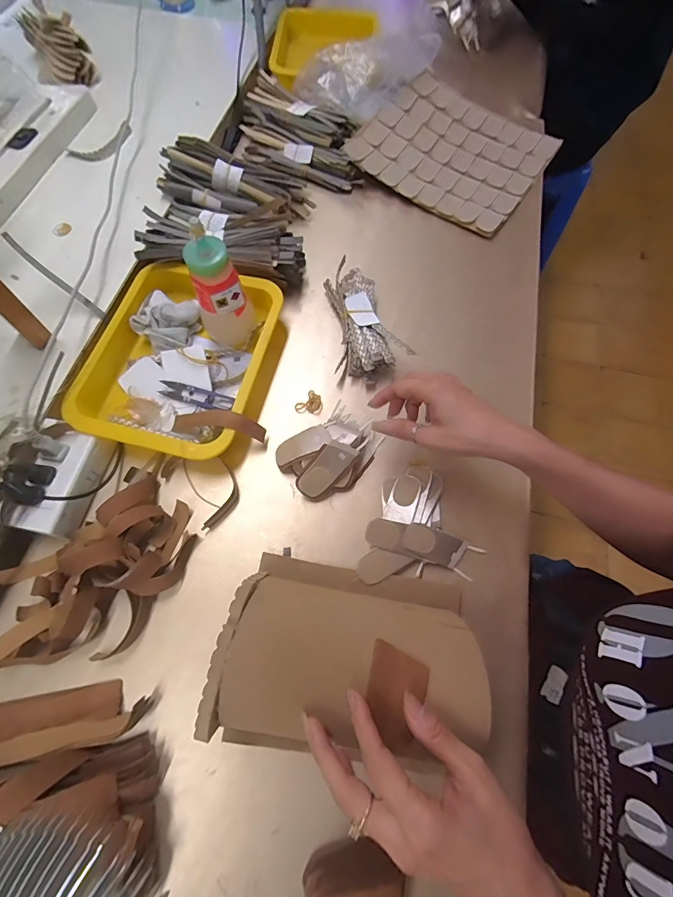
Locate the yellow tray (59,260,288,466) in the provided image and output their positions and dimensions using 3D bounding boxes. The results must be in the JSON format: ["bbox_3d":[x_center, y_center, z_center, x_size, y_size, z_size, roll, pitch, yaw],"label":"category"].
[{"bbox_3d":[-0.186,-0.112,0.477,0.208,0.047,0.255,10,68,2],"label":"yellow tray"}]

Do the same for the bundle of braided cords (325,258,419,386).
[{"bbox_3d":[0.024,-0.171,0.507,0.082,0.046,0.178,-16,69,-8],"label":"bundle of braided cords"}]

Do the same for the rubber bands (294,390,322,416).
[{"bbox_3d":[-0.033,-0.055,0.479,0.028,0.008,0.033,42,72,14],"label":"rubber bands"}]

